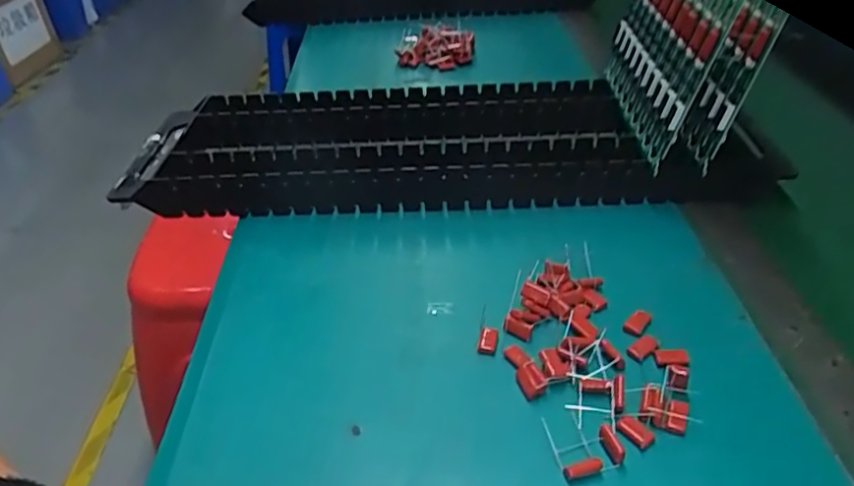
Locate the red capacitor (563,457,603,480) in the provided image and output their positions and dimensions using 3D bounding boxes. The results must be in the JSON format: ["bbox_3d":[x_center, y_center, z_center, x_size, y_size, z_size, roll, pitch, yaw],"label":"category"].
[{"bbox_3d":[0.067,0.098,0.276,0.017,0.006,0.005,-12,37,-11],"label":"red capacitor"}]

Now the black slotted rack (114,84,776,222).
[{"bbox_3d":[0.011,-0.072,0.486,0.460,0.039,0.140,-2,36,2],"label":"black slotted rack"}]

